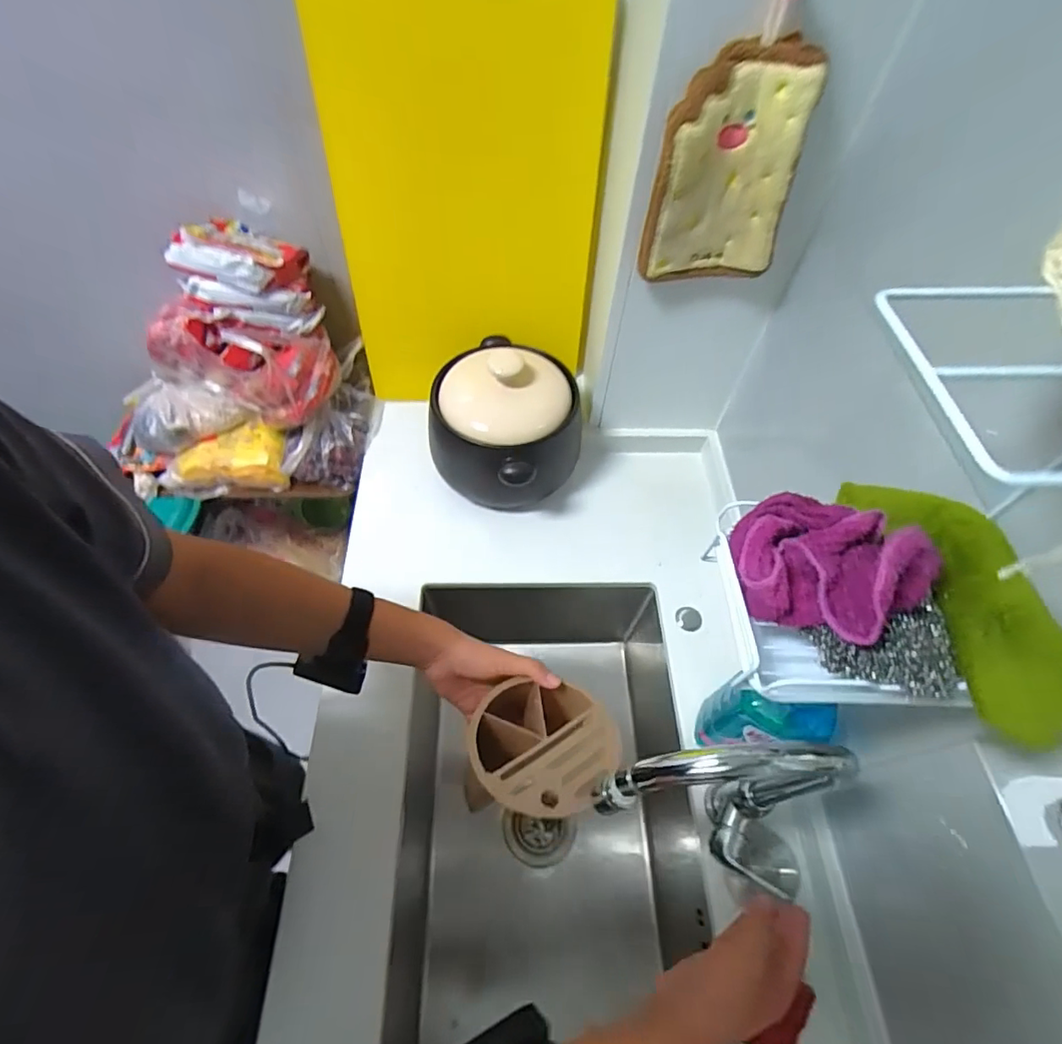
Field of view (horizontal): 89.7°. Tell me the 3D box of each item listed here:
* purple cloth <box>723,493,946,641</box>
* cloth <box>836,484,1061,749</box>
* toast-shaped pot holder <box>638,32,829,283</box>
[{"bbox_3d":[0.197,0.027,0.361,0.115,0.065,0.092,36,62,19],"label":"purple cloth"},{"bbox_3d":[0.293,0.043,0.367,0.073,0.042,0.205,-5,57,-7],"label":"cloth"},{"bbox_3d":[0.205,-0.357,0.564,0.151,0.215,0.048,-6,57,-7],"label":"toast-shaped pot holder"}]

